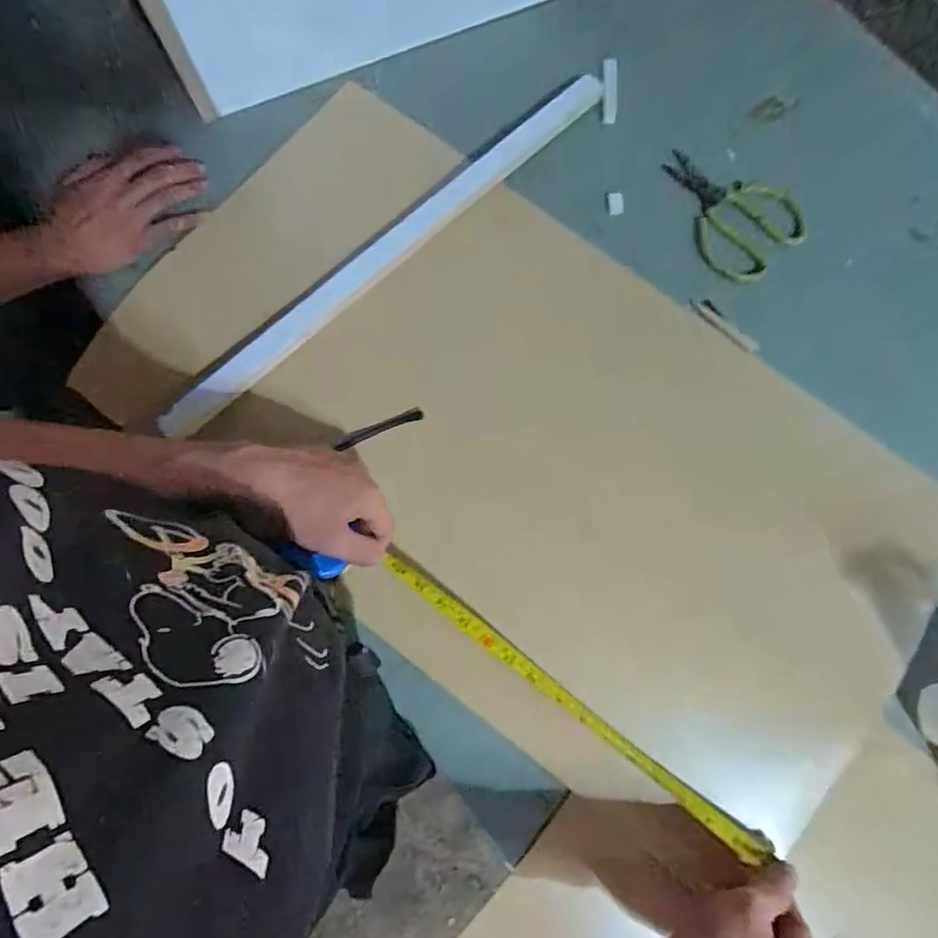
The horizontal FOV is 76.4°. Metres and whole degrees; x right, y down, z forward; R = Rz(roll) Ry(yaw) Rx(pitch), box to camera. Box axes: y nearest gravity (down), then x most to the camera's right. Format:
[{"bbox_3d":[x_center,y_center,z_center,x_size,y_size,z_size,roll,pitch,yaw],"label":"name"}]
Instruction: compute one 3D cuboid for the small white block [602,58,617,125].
[{"bbox_3d":[0.156,-0.420,0.659,0.018,0.008,0.084,3,78,0],"label":"small white block"}]

